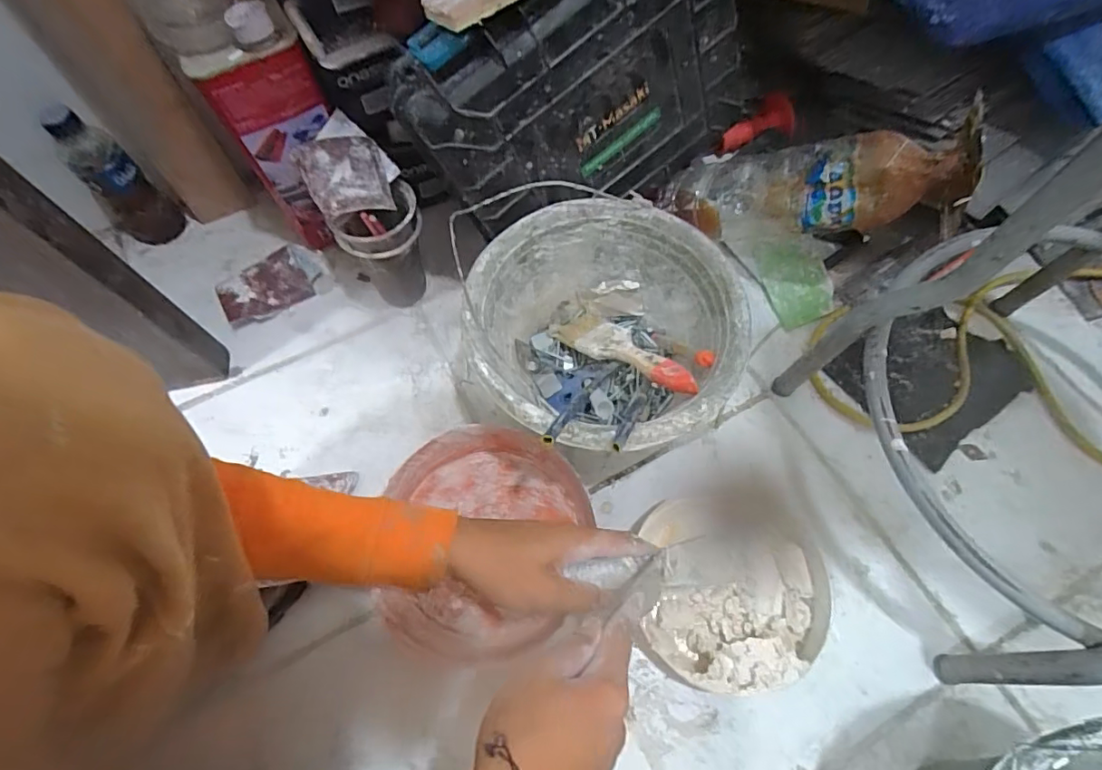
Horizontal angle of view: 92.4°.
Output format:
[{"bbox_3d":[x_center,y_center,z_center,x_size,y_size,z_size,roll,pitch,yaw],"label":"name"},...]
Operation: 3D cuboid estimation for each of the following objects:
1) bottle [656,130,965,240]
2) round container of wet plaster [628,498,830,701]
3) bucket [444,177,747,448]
[{"bbox_3d":[0.260,-0.206,0.558,0.279,0.080,0.088,8,62,35],"label":"bottle"},{"bbox_3d":[0.170,0.185,0.487,0.160,0.046,0.168,0,65,1],"label":"round container of wet plaster"},{"bbox_3d":[0.047,-0.037,0.523,0.241,0.168,0.238,0,65,1],"label":"bucket"}]

